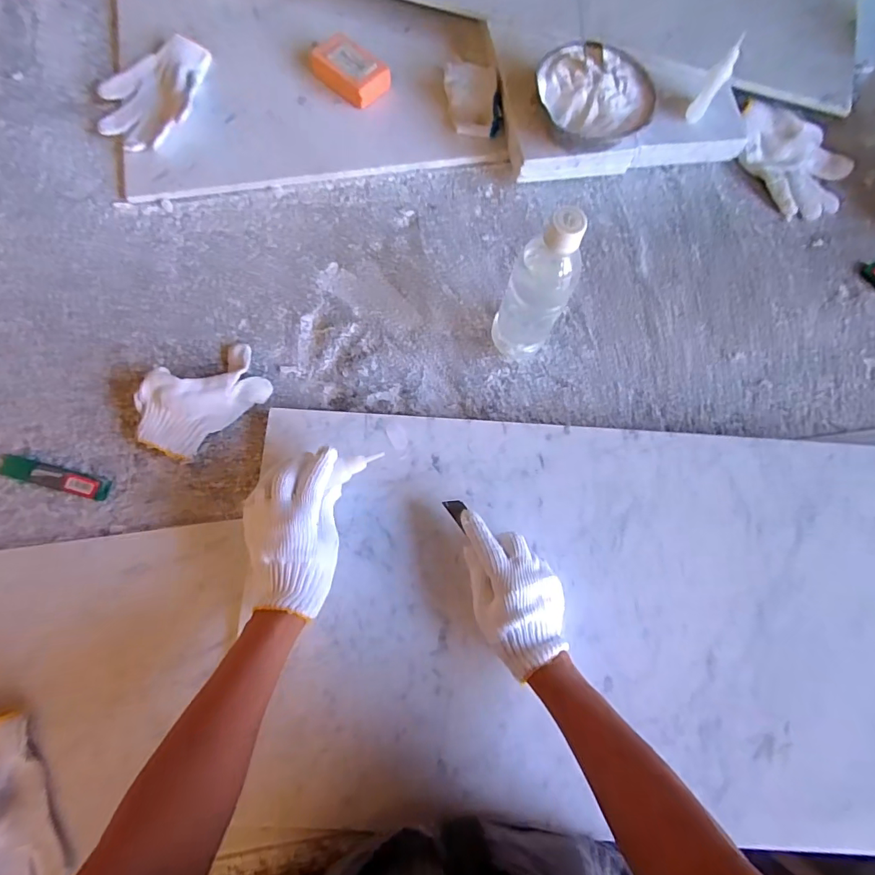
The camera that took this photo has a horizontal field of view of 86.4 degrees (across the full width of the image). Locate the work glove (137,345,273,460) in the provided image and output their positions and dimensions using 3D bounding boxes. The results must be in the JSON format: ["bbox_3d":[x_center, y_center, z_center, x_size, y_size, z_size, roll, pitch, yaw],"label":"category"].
[{"bbox_3d":[-0.263,-0.046,0.512,0.140,0.043,0.083,-42,80,-11],"label":"work glove"}]

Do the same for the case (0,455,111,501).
[{"bbox_3d":[-0.417,0.043,0.505,0.119,0.011,0.024,14,76,2],"label":"case"}]

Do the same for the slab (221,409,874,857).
[{"bbox_3d":[0.200,0.178,0.479,0.734,0.023,0.394,1,76,-1],"label":"slab"}]

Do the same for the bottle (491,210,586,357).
[{"bbox_3d":[0.104,-0.150,0.475,0.061,0.203,0.063,0,76,-1],"label":"bottle"}]

